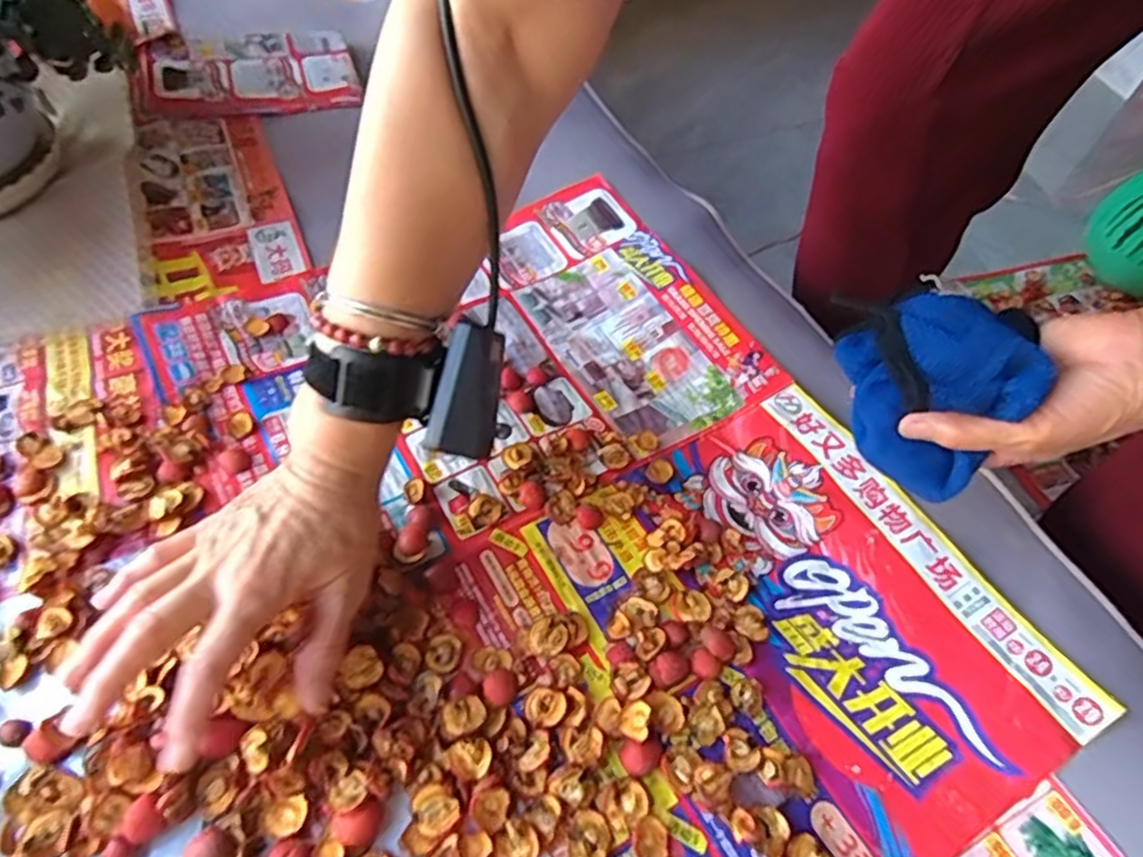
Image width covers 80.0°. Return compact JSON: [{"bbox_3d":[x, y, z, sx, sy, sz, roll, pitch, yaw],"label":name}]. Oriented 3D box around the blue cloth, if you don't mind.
[{"bbox_3d":[0.196,-0.030,0.379,0.088,0.089,0.085,23,55,11],"label":"blue cloth"}]

